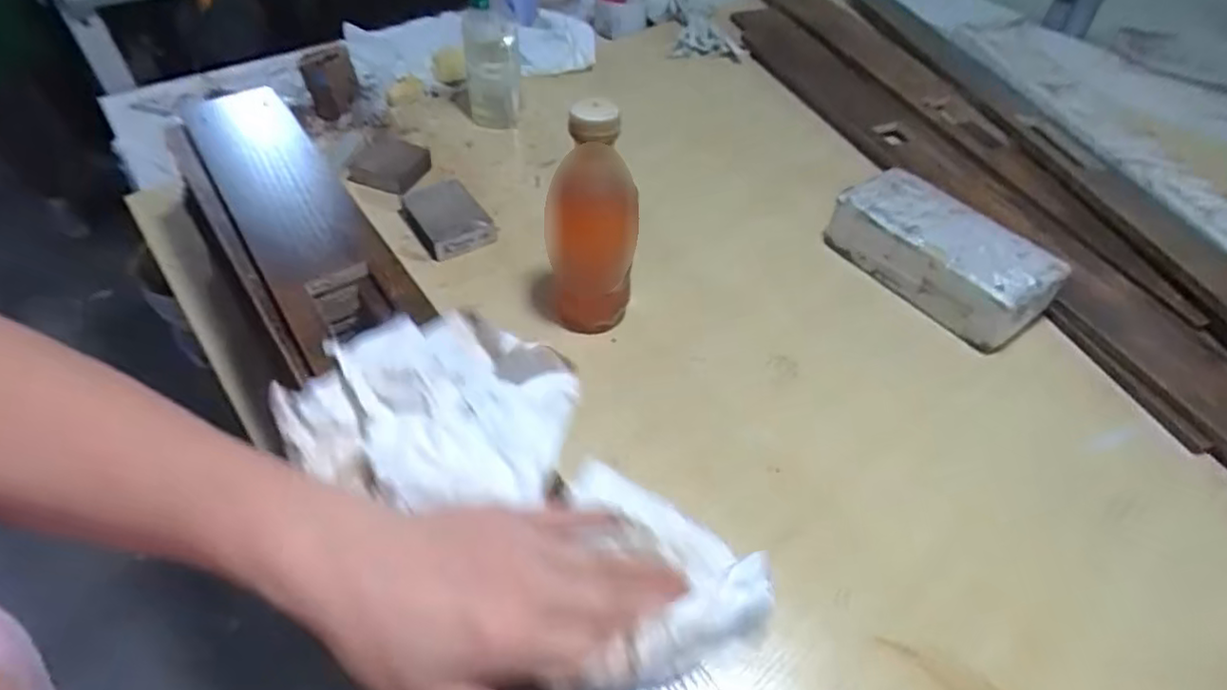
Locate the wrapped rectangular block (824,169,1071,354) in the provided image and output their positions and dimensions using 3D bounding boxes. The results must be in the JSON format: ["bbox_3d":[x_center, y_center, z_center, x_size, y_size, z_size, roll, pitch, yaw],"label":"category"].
[{"bbox_3d":[0.321,-0.096,0.658,0.099,0.053,0.210,-31,56,-23],"label":"wrapped rectangular block"}]

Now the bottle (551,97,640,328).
[{"bbox_3d":[-0.021,-0.098,0.562,0.076,0.207,0.059,-5,50,-3],"label":"bottle"}]

